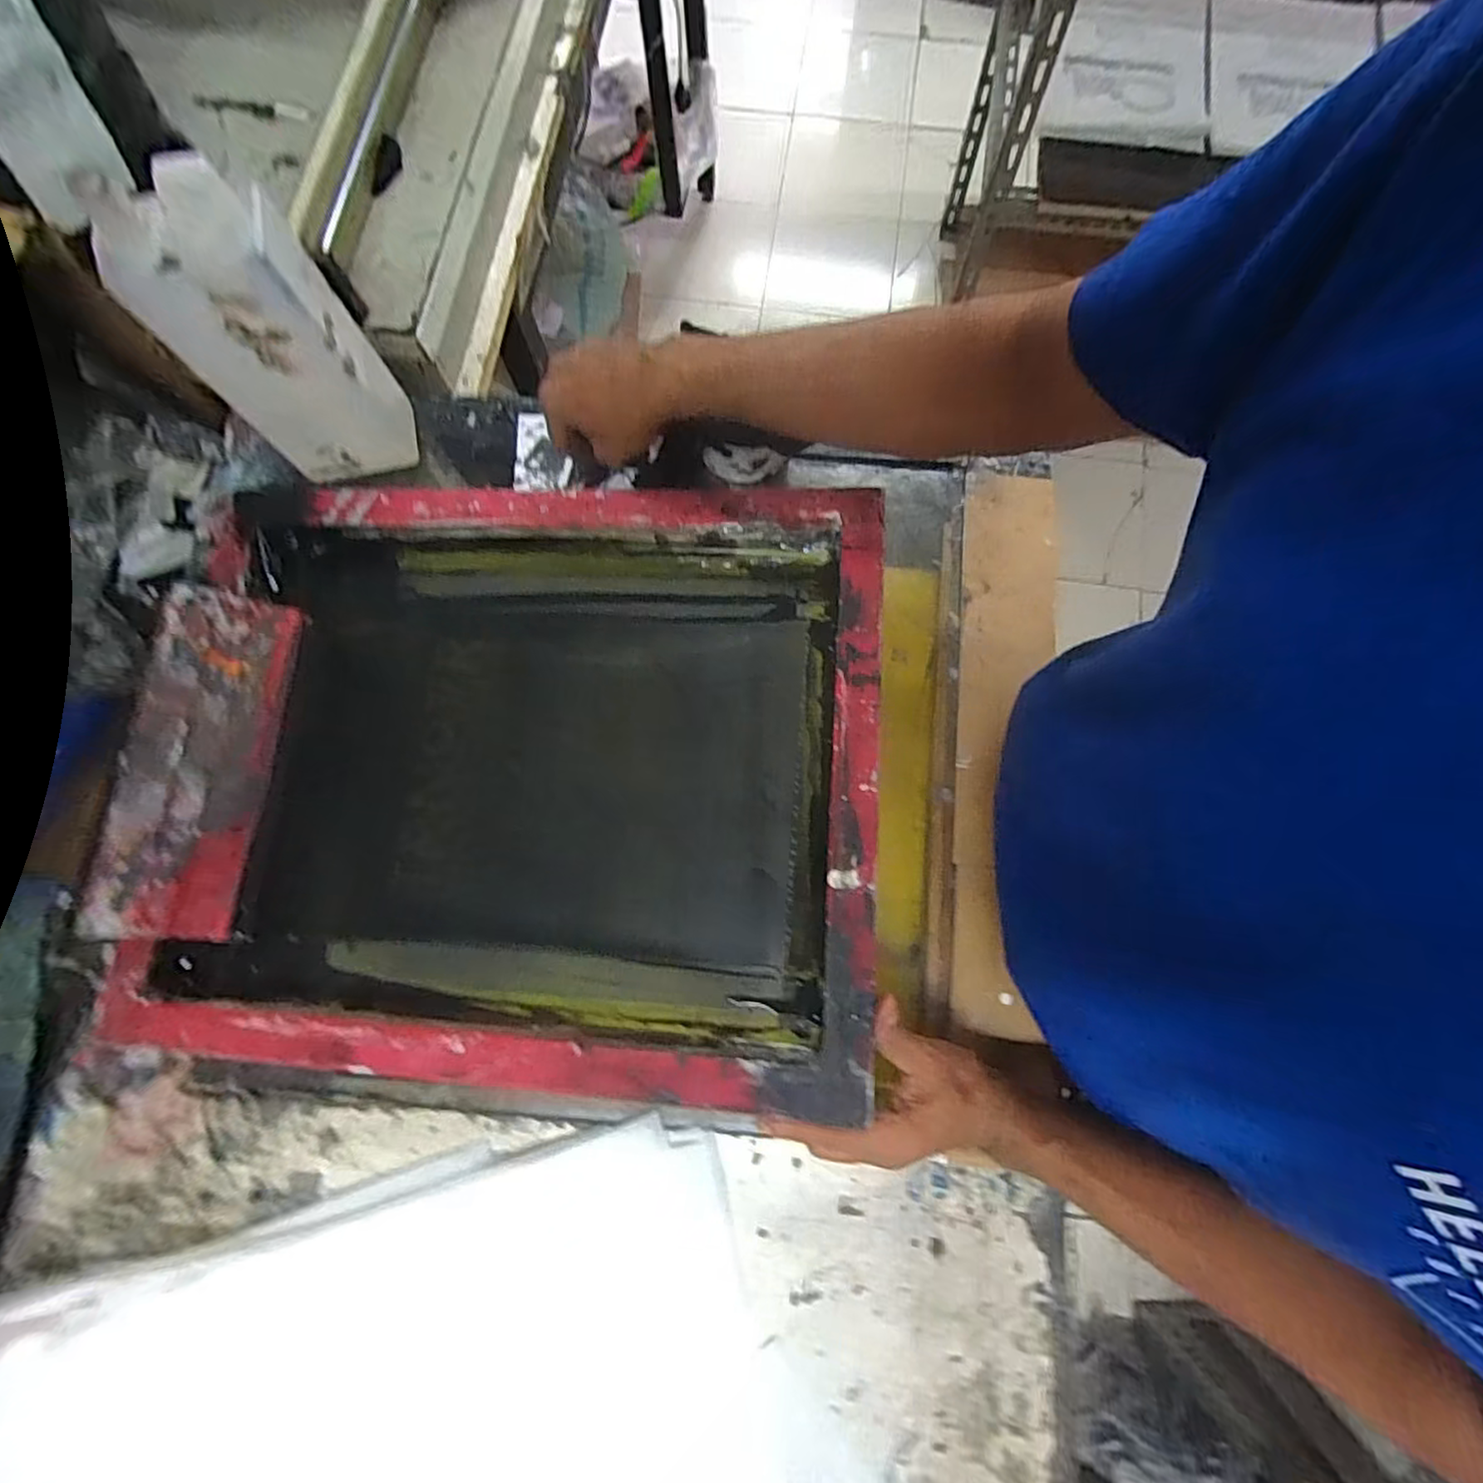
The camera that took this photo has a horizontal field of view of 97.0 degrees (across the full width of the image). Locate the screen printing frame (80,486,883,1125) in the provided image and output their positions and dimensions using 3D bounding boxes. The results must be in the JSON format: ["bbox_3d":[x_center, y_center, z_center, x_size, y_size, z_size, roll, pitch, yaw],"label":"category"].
[{"bbox_3d":[-0.155,0.015,0.450,0.483,0.060,0.399,3,78,6],"label":"screen printing frame"}]

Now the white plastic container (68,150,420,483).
[{"bbox_3d":[-0.322,-0.277,0.464,0.102,0.221,0.057,-10,78,-3],"label":"white plastic container"}]

